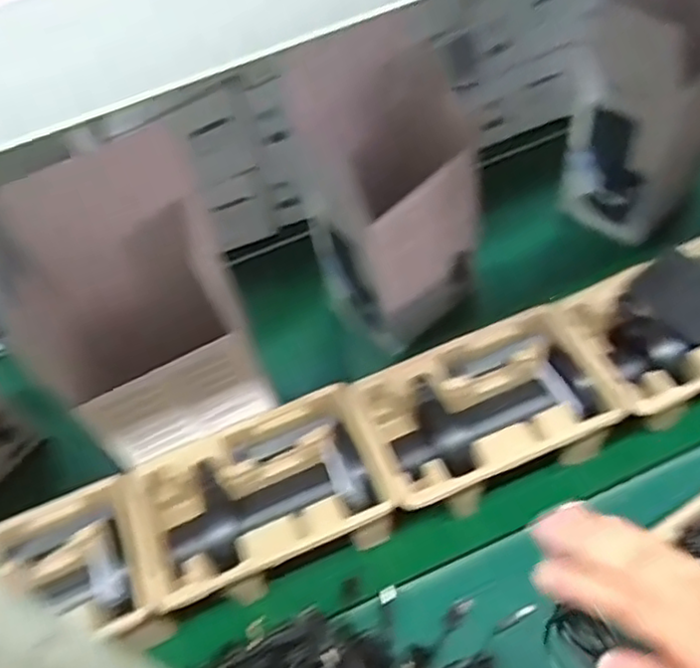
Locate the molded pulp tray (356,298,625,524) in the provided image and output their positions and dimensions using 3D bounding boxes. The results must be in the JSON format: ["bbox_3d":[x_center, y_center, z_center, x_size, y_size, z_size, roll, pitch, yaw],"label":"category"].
[{"bbox_3d":[0.128,0.083,0.670,0.225,0.090,0.148,-19,57,-9],"label":"molded pulp tray"}]

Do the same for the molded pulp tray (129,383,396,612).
[{"bbox_3d":[-0.083,0.159,0.639,0.227,0.069,0.152,-21,57,-11],"label":"molded pulp tray"}]

